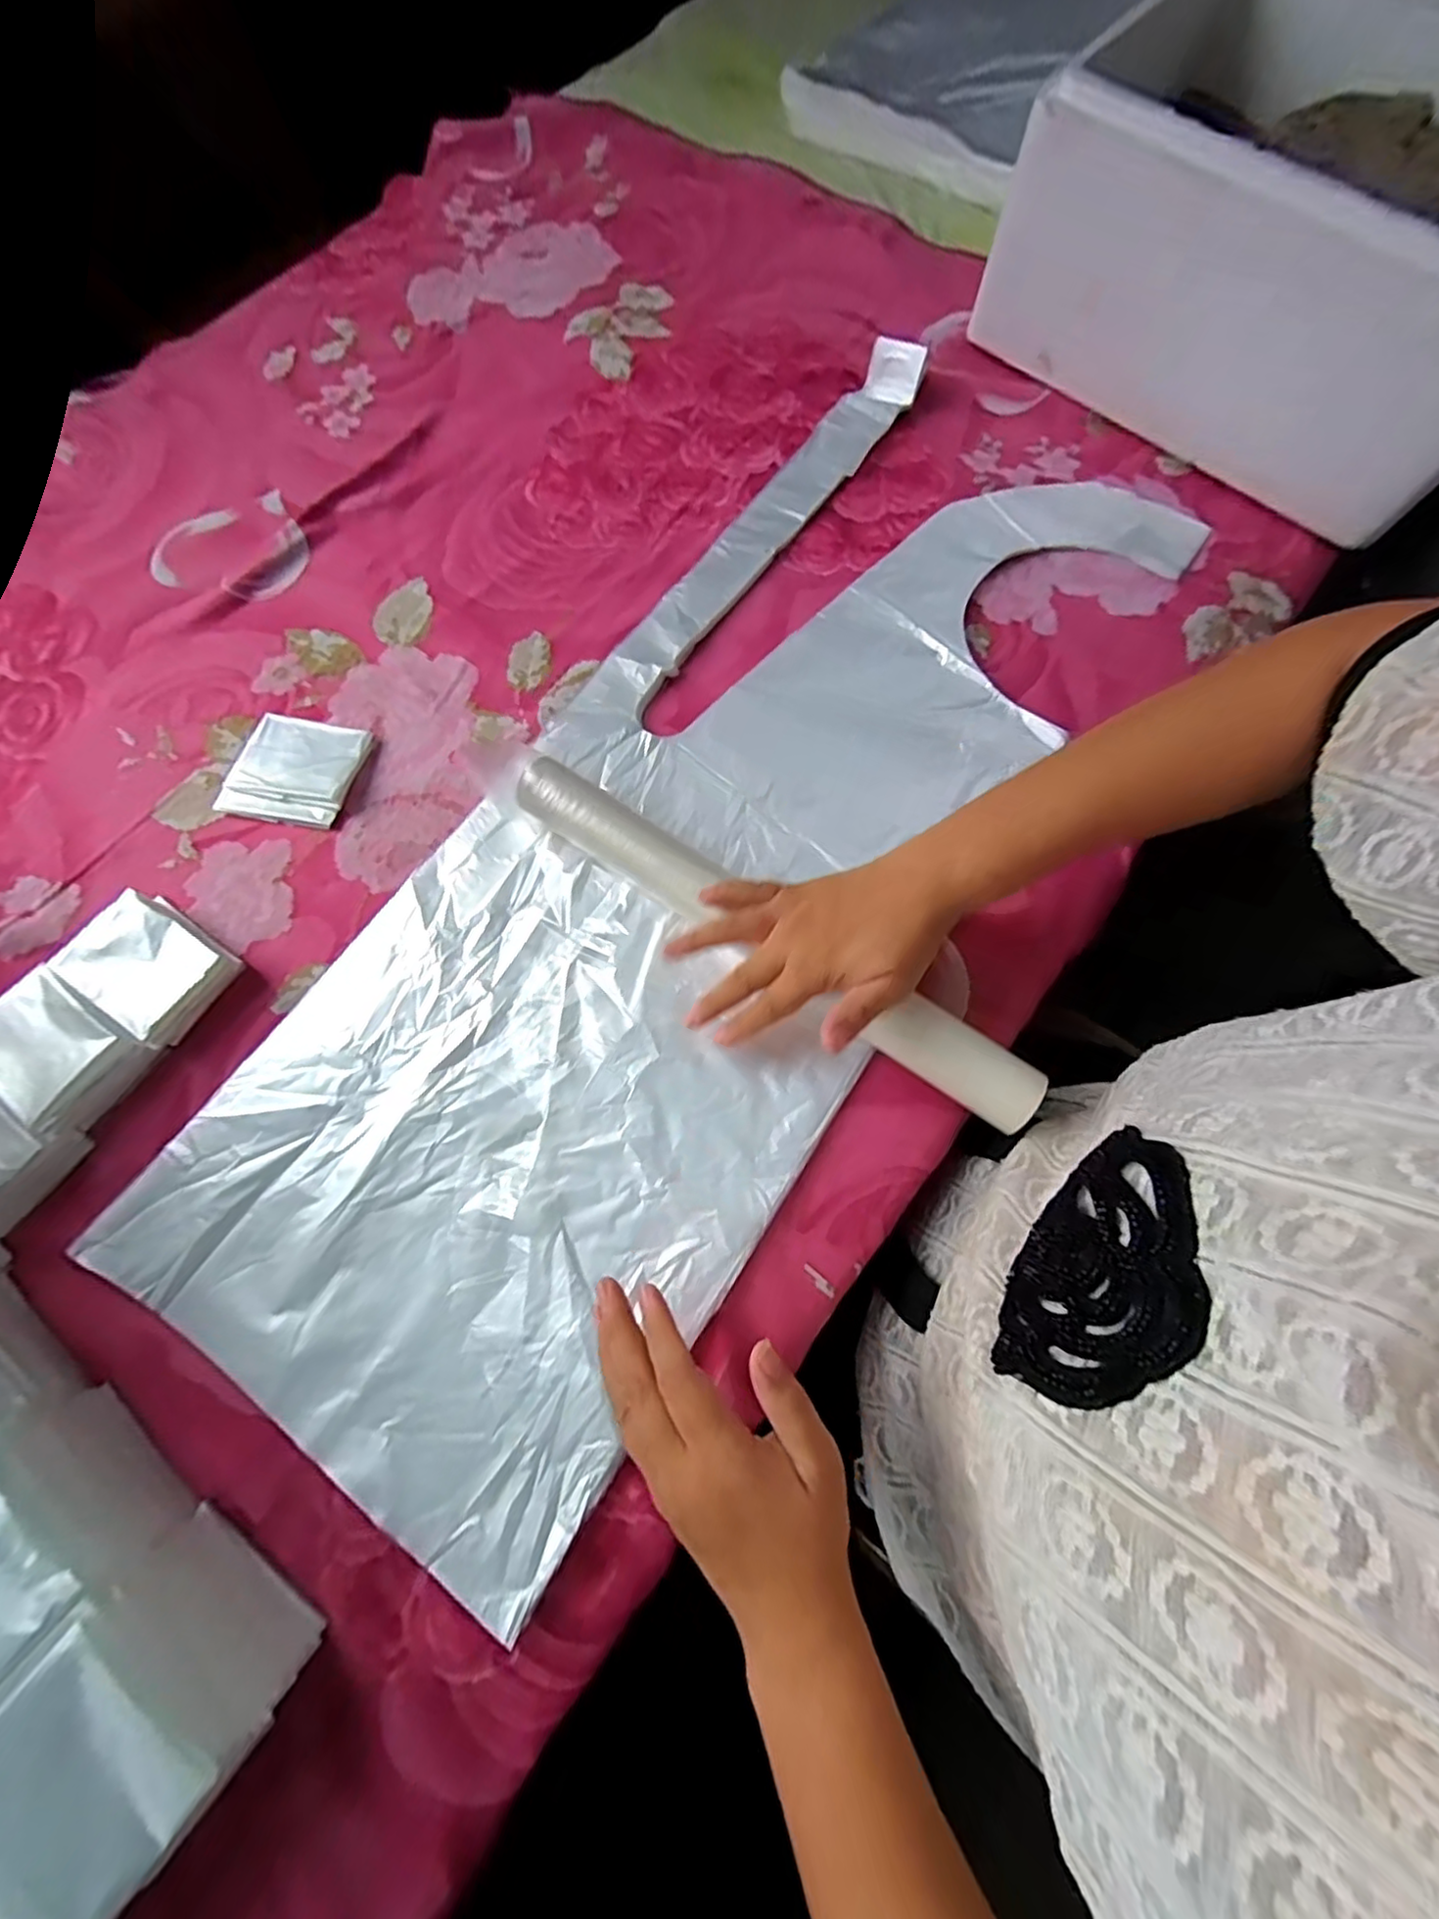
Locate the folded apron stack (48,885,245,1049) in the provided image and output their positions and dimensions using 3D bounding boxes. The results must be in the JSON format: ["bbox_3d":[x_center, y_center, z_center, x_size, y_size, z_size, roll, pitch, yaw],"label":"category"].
[{"bbox_3d":[-0.356,0.004,0.399,0.084,0.030,0.064,34,77,11],"label":"folded apron stack"}]

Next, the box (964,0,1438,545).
[{"bbox_3d":[0.438,-0.543,0.489,0.378,0.177,0.281,35,78,11],"label":"box"}]

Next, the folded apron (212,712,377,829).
[{"bbox_3d":[-0.304,-0.136,0.455,0.086,0.010,0.081,12,74,5],"label":"folded apron"}]

